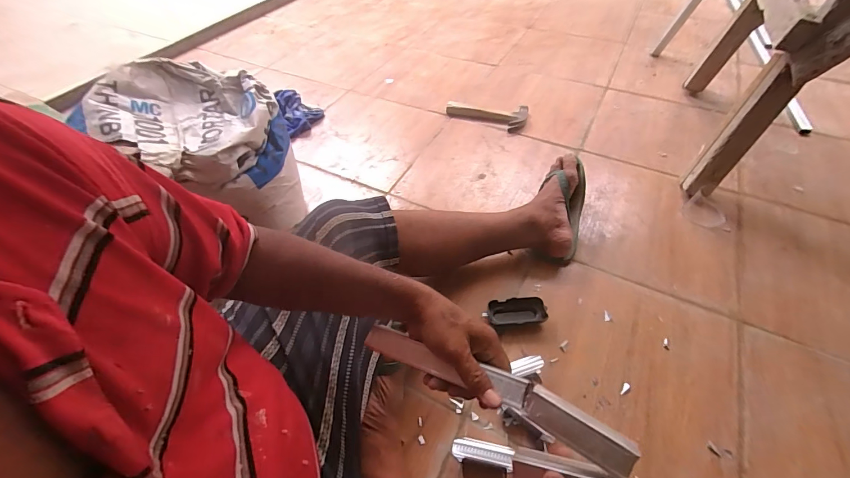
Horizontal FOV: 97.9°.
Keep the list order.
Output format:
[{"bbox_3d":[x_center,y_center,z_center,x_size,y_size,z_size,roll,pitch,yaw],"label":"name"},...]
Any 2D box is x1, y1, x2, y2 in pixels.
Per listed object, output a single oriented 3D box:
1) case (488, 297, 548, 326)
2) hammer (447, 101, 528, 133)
[{"bbox_3d":[0.177,0.142,0.716,0.106,0.025,0.049,-4,51,-2],"label":"case"},{"bbox_3d":[0.189,-0.384,1.150,0.248,0.026,0.104,9,52,9],"label":"hammer"}]

